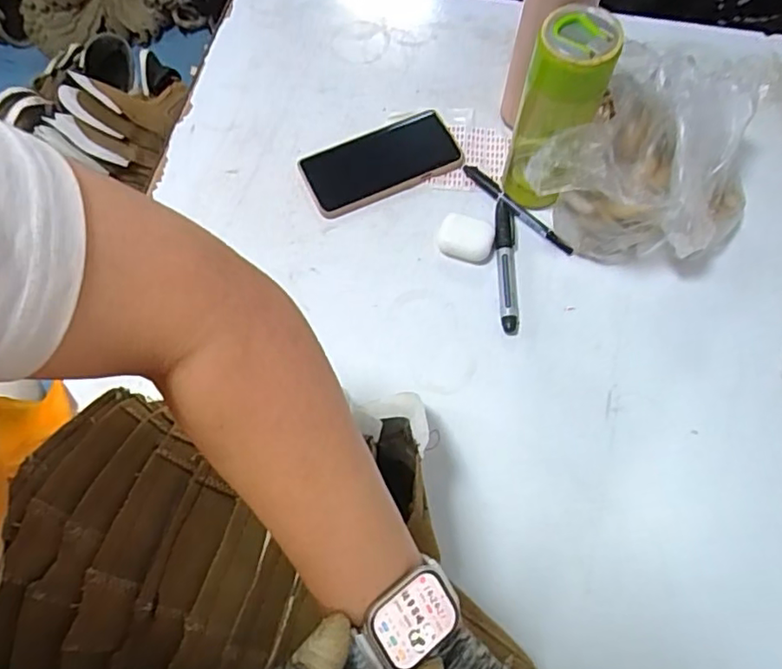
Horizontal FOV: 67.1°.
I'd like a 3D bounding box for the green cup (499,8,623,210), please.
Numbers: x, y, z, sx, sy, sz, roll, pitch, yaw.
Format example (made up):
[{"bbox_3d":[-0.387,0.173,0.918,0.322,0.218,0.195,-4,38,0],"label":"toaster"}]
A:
[{"bbox_3d":[0.146,-0.194,0.531,0.063,0.193,0.064,-1,67,1],"label":"green cup"}]

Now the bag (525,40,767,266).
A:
[{"bbox_3d":[0.255,-0.166,0.551,0.186,0.128,0.244,32,71,14],"label":"bag"}]

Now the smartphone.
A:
[{"bbox_3d":[-0.010,-0.184,0.626,0.164,0.009,0.081,-23,68,-8],"label":"smartphone"}]

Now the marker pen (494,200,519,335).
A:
[{"bbox_3d":[0.111,-0.068,0.566,0.020,0.015,0.138,1,67,2],"label":"marker pen"}]

